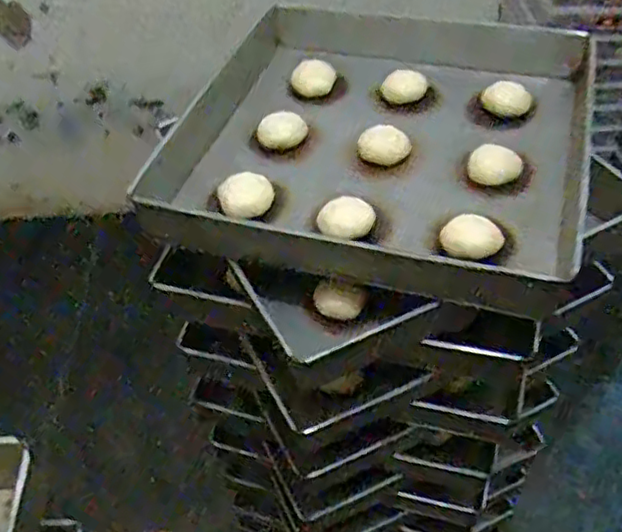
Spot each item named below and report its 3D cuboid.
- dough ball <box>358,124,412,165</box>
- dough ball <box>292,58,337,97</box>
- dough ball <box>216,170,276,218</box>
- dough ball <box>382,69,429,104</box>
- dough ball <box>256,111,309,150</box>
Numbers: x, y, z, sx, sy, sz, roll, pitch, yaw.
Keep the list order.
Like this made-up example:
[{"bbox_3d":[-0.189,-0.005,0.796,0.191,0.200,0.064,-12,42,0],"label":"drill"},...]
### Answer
[{"bbox_3d":[0.083,-0.136,0.736,0.057,0.029,0.042,8,48,11],"label":"dough ball"},{"bbox_3d":[0.004,-0.241,0.842,0.055,0.030,0.045,-3,47,0],"label":"dough ball"},{"bbox_3d":[-0.067,-0.067,0.692,0.057,0.038,0.055,-1,47,1],"label":"dough ball"},{"bbox_3d":[0.118,-0.224,0.821,0.056,0.028,0.046,10,48,12],"label":"dough ball"},{"bbox_3d":[-0.032,-0.157,0.771,0.054,0.026,0.045,23,52,23],"label":"dough ball"}]

